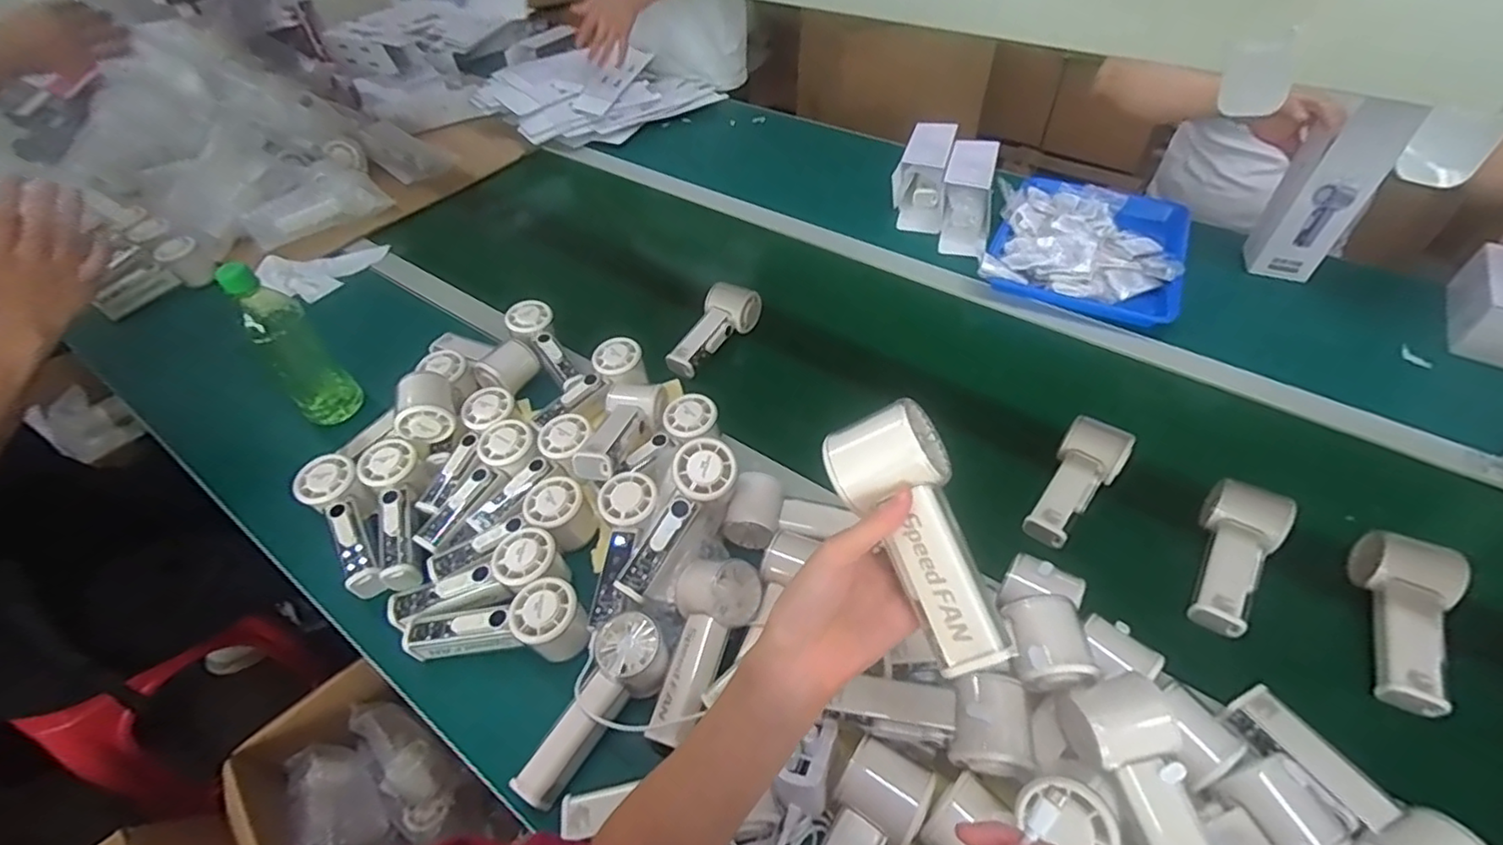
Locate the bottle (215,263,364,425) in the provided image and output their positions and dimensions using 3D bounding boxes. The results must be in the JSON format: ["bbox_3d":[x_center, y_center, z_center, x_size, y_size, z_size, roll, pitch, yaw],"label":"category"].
[{"bbox_3d":[-0.521,-0.093,0.711,0.068,0.211,0.062,36,57,29],"label":"bottle"}]

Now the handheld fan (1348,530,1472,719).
[{"bbox_3d":[0.553,0.163,0.533,0.060,0.050,0.144,25,53,23],"label":"handheld fan"}]

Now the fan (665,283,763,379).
[{"bbox_3d":[-0.047,-0.121,0.828,0.063,0.047,0.153,18,50,18],"label":"fan"}]

